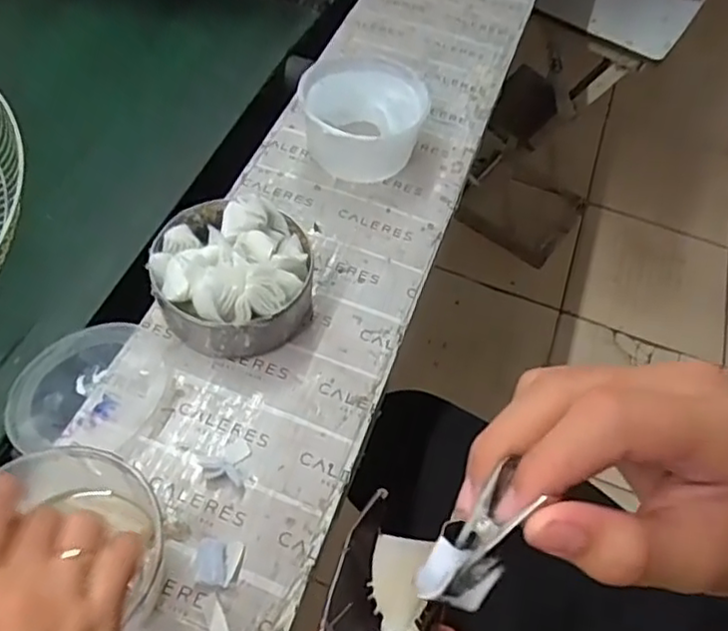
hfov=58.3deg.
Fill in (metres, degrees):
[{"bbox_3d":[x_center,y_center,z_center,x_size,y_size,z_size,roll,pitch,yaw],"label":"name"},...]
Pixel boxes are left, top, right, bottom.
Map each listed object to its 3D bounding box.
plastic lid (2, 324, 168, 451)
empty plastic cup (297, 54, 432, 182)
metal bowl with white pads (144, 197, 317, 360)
[{"bbox_3d":[-0.202,0.050,0.479,0.110,0.012,0.100,3,56,-5],"label":"plastic lid"},{"bbox_3d":[-0.001,-0.189,0.620,0.112,0.066,0.120,1,55,-2],"label":"empty plastic cup"},{"bbox_3d":[-0.098,-0.032,0.497,0.110,0.080,0.112,3,56,-5],"label":"metal bowl with white pads"}]

